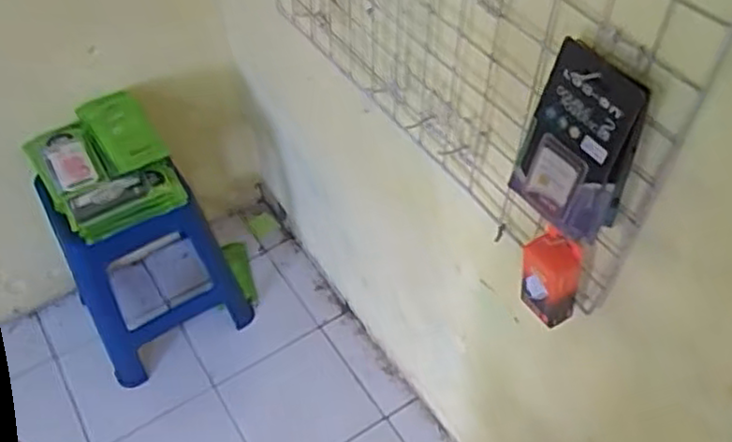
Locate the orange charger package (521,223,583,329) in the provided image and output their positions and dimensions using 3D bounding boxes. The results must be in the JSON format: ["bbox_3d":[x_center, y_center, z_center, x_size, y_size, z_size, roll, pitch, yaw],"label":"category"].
[{"bbox_3d":[0.217,0.067,0.818,0.046,0.113,0.063,-28,54,-20],"label":"orange charger package"}]

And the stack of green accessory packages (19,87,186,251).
[{"bbox_3d":[-0.556,-0.120,1.484,0.246,0.106,0.327,-28,54,-19],"label":"stack of green accessory packages"}]

